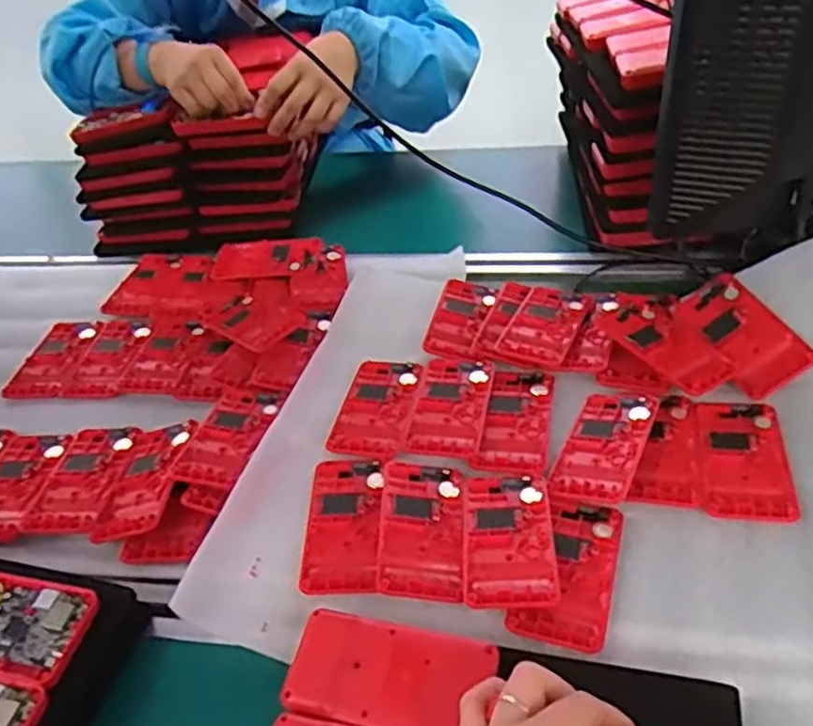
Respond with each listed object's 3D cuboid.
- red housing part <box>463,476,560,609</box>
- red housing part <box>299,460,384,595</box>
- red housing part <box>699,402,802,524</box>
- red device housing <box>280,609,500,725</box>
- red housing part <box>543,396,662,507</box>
[{"bbox_3d":[0.071,0.121,0.505,0.060,0.006,0.116,-1,40,6],"label":"red housing part"},{"bbox_3d":[-0.046,0.115,0.525,0.054,0.006,0.119,-3,40,4],"label":"red housing part"},{"bbox_3d":[0.255,0.070,0.543,0.061,0.004,0.119,7,41,15],"label":"red housing part"},{"bbox_3d":[-0.010,0.187,0.424,0.114,0.021,0.060,5,41,14],"label":"red device housing"},{"bbox_3d":[0.156,0.061,0.563,0.059,0.015,0.115,16,44,24],"label":"red housing part"}]

